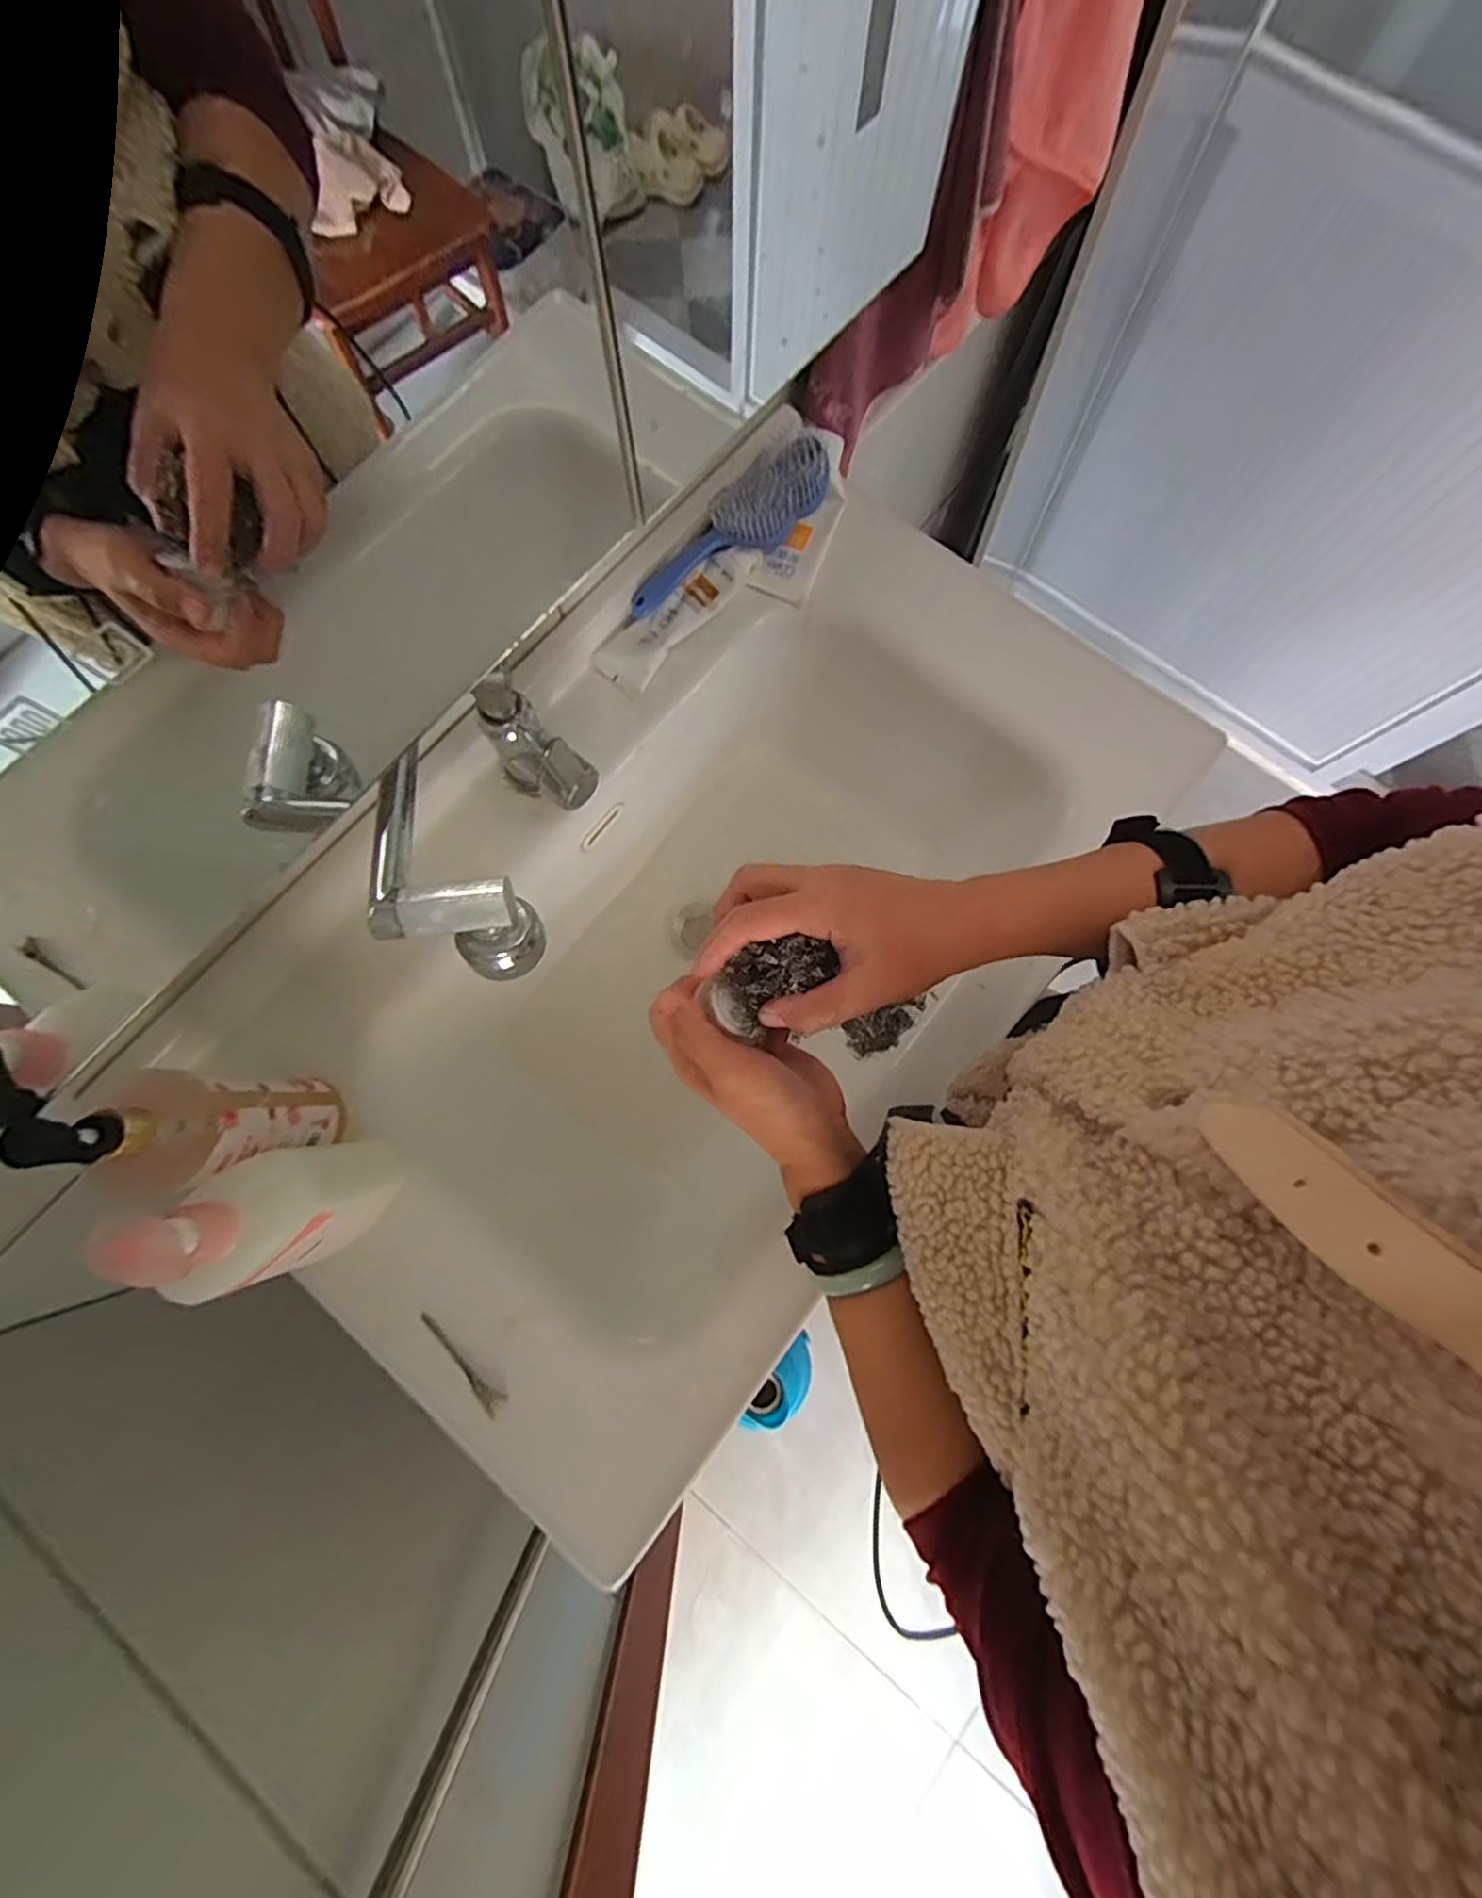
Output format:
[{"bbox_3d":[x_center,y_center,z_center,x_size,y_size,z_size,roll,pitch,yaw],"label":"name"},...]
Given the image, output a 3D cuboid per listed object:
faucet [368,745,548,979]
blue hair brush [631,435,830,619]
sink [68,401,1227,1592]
[{"bbox_3d":[-0.173,-0.037,0.370,0.069,0.058,0.126,-38,81,-9],"label":"faucet"},{"bbox_3d":[-0.010,-0.363,0.564,0.208,0.031,0.059,-37,80,4],"label":"blue hair brush"},{"bbox_3d":[-0.023,-0.025,0.581,0.492,0.174,0.796,38,79,7],"label":"sink"}]

